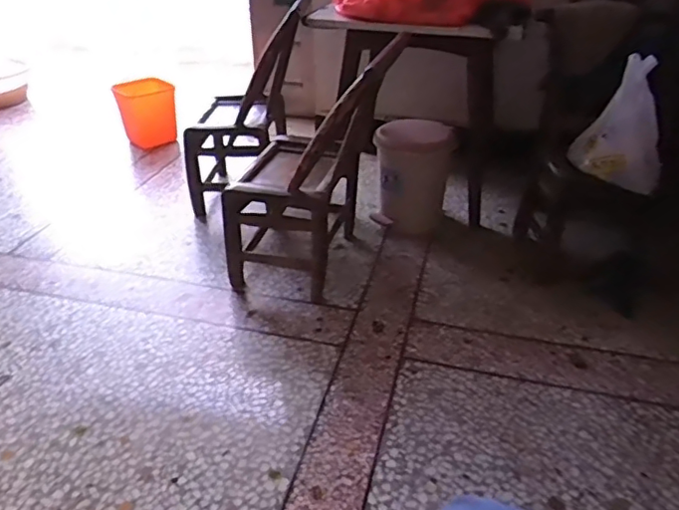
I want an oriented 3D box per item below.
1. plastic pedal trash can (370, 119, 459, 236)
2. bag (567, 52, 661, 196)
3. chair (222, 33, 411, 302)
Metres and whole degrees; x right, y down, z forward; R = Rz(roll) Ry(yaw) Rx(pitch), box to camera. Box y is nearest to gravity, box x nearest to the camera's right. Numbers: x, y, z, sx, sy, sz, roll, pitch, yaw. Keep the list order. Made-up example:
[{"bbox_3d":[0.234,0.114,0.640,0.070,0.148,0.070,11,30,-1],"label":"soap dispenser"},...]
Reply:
[{"bbox_3d":[0.224,-0.264,1.793,0.232,0.305,0.236,0,34,0],"label":"plastic pedal trash can"},{"bbox_3d":[0.697,-0.311,1.390,0.209,0.288,0.158,10,35,15],"label":"bag"},{"bbox_3d":[-0.081,-0.215,1.511,0.377,0.581,0.427,8,34,11],"label":"chair"}]

